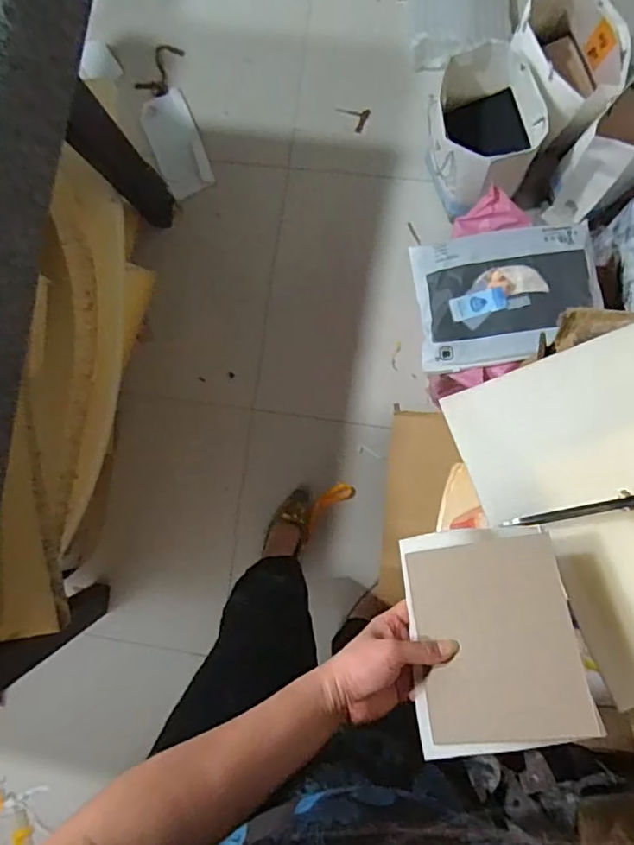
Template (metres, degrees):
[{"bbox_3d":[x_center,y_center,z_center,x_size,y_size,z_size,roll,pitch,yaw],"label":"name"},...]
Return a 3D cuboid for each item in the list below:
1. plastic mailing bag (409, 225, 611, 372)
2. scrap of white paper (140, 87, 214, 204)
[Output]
[{"bbox_3d":[0.329,-0.222,0.999,0.295,0.034,0.232,-8,87,5],"label":"plastic mailing bag"},{"bbox_3d":[-0.342,-0.673,1.387,0.118,0.027,0.231,-20,103,4],"label":"scrap of white paper"}]

